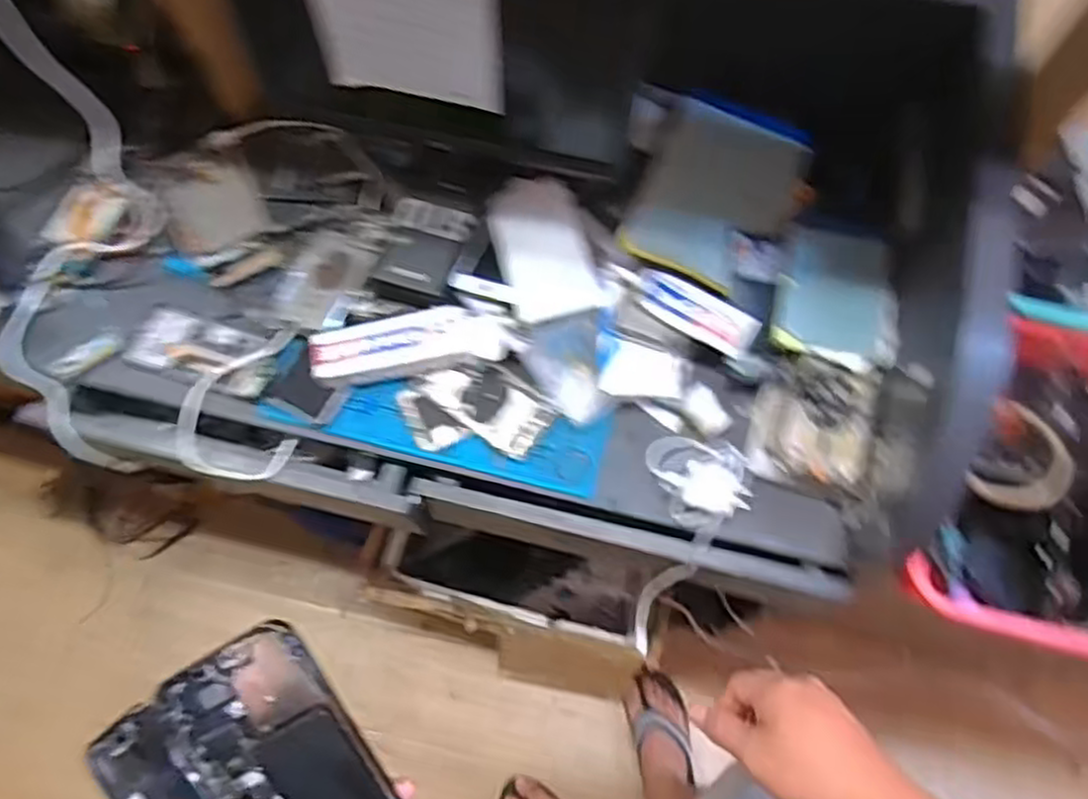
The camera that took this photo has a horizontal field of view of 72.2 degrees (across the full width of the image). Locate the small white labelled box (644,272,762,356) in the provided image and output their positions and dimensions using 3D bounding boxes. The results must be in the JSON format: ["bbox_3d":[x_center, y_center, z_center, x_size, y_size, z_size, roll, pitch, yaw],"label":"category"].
[{"bbox_3d":[0.149,-0.086,0.733,0.120,0.017,0.046,30,72,11],"label":"small white labelled box"}]

